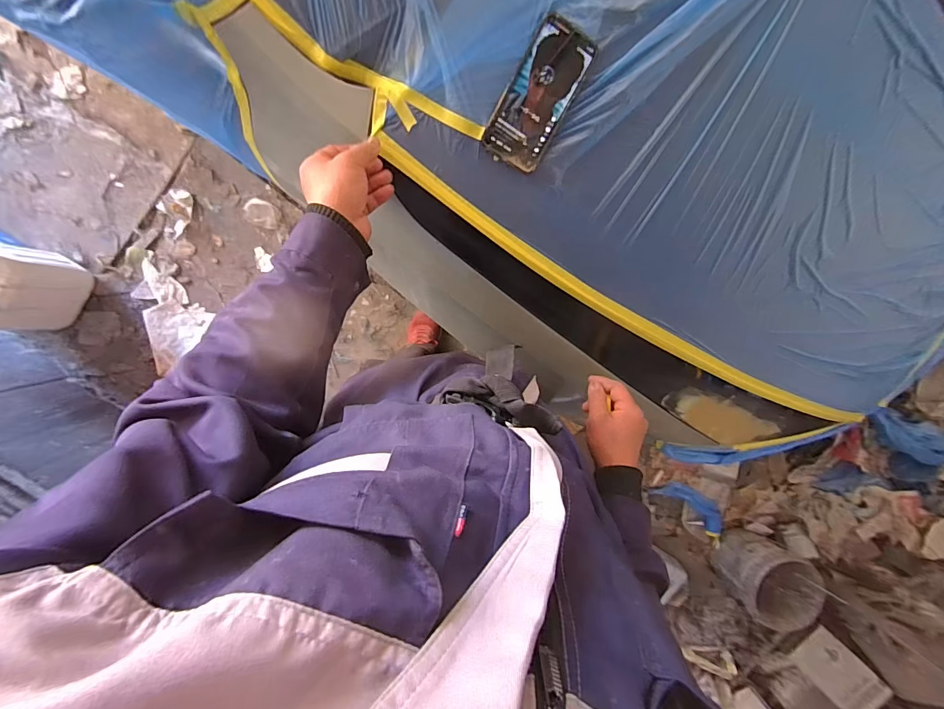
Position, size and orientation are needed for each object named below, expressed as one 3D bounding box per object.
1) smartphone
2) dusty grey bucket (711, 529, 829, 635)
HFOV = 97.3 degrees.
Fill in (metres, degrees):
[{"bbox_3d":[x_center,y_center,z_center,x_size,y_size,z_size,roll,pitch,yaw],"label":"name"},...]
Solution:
[{"bbox_3d":[0.082,-0.310,0.497,0.078,0.009,0.162,27,97,-7],"label":"smartphone"},{"bbox_3d":[1.039,0.785,1.471,0.280,0.211,0.260,-1,99,-3],"label":"dusty grey bucket"}]

